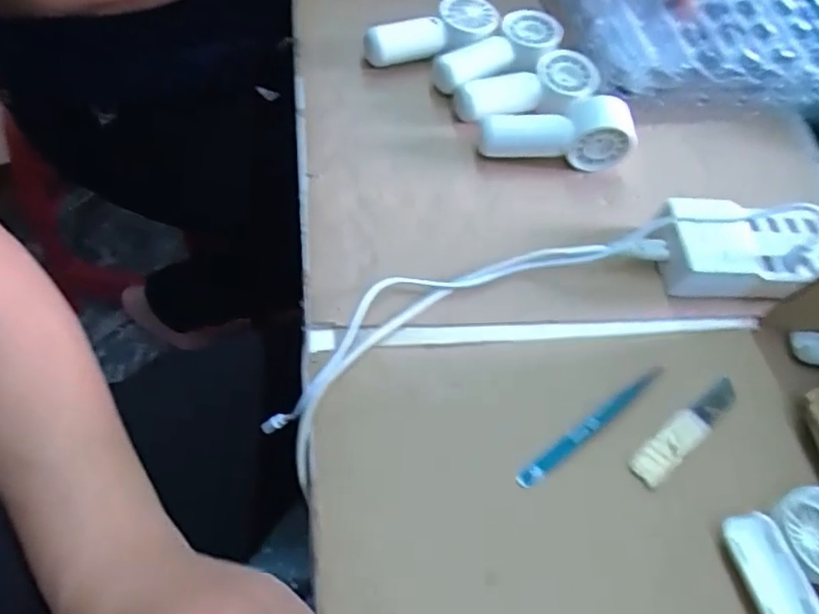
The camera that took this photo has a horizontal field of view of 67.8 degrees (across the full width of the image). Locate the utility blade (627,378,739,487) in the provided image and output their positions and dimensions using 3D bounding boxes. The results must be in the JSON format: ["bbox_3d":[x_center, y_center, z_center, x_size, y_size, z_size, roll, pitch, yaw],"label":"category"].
[{"bbox_3d":[0.168,0.074,0.368,0.095,0.008,0.020,-31,70,-25],"label":"utility blade"}]

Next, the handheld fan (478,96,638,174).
[{"bbox_3d":[0.109,-0.130,0.450,0.110,0.044,0.030,5,59,-8],"label":"handheld fan"}]

